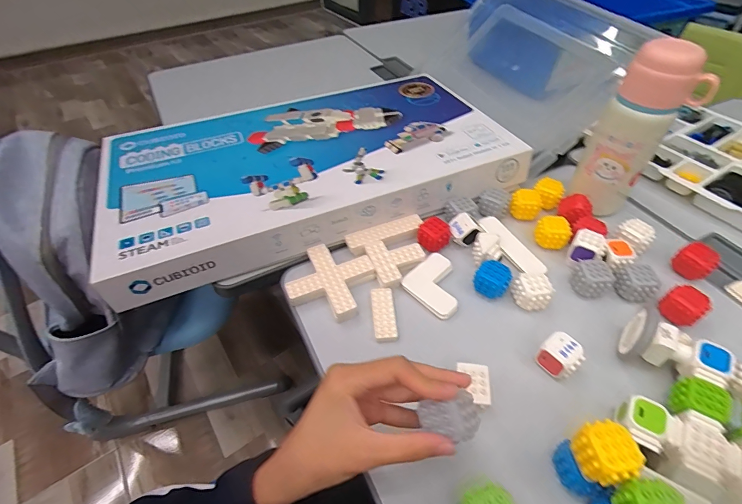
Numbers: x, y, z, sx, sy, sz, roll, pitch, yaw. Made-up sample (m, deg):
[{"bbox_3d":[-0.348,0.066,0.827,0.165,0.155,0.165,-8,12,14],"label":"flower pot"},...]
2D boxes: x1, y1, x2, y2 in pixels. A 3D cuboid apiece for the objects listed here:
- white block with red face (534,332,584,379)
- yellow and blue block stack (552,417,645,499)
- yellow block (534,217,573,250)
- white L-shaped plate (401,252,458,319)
[{"bbox_3d":[0.182,0.103,0.366,0.031,0.034,0.033,-32,55,-26],"label":"white block with red face"},{"bbox_3d":[0.168,0.160,0.288,0.034,0.075,0.038,-15,49,-13],"label":"yellow and blue block stack"},{"bbox_3d":[0.229,-0.024,0.475,0.041,0.031,0.029,20,51,17],"label":"yellow block"},{"bbox_3d":[0.078,0.037,0.434,0.066,0.010,0.066,35,56,27],"label":"white L-shaped plate"}]

